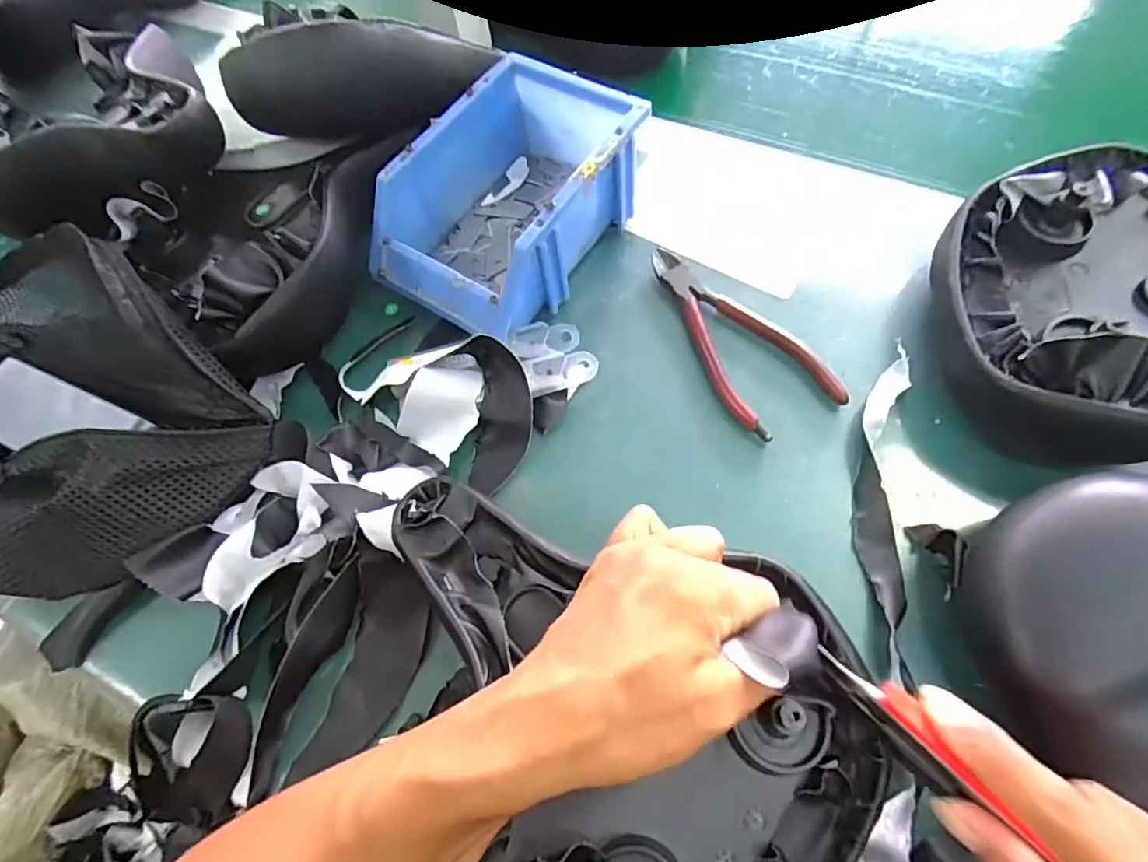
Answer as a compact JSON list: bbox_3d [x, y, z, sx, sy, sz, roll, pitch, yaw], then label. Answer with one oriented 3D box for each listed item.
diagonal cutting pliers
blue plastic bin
[{"bbox_3d":[0.101,-0.067,0.371,0.065,0.010,0.155,-28,66,-8],"label":"diagonal cutting pliers"},{"bbox_3d":[-0.043,-0.152,0.382,0.118,0.073,0.174,31,73,18],"label":"blue plastic bin"}]

